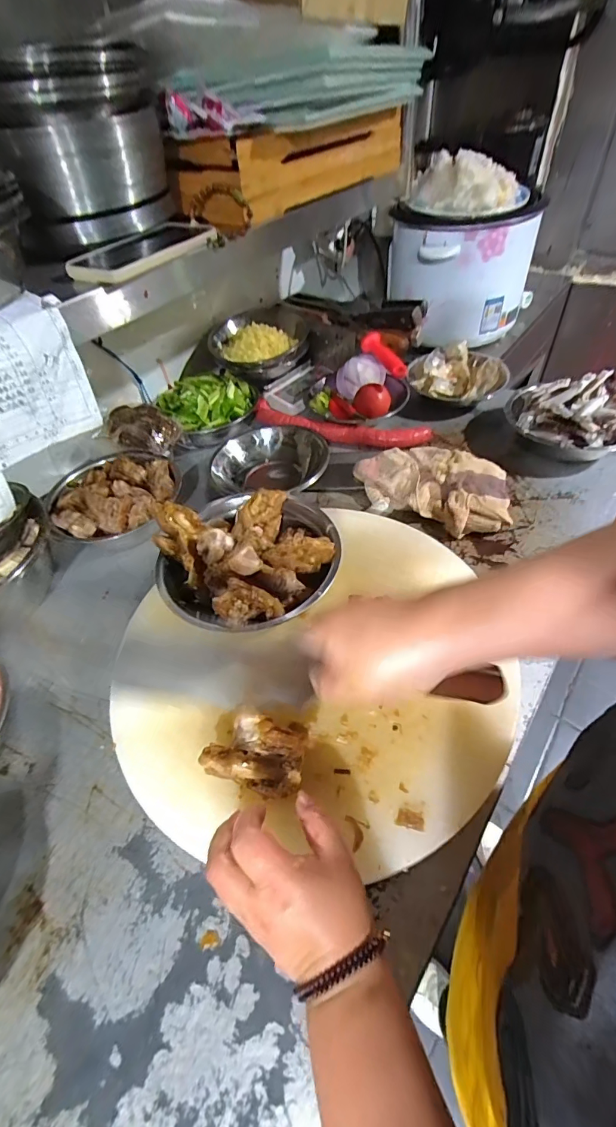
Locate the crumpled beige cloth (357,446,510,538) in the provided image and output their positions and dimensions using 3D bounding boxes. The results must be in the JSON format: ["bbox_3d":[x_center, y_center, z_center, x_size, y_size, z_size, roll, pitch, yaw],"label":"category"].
[{"bbox_3d":[0.187,-0.114,0.645,0.232,0.064,0.137,5,50,11],"label":"crumpled beige cloth"}]

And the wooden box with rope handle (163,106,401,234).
[{"bbox_3d":[-0.006,-0.575,0.616,0.142,0.078,0.387,32,60,30],"label":"wooden box with rope handle"}]

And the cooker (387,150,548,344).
[{"bbox_3d":[0.308,-0.640,0.910,0.257,0.293,0.225,-2,49,6],"label":"cooker"}]

